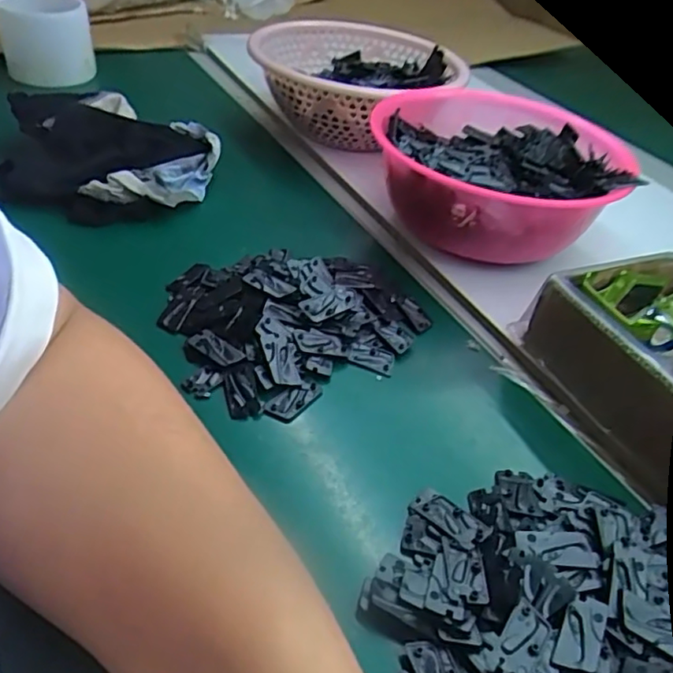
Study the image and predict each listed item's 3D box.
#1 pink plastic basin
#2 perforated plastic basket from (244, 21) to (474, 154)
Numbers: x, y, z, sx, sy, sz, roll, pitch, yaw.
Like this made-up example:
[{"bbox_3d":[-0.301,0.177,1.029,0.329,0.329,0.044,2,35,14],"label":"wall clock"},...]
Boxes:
[{"bbox_3d":[0.114,-0.118,0.479,0.170,0.083,0.182,5,41,-4],"label":"pink plastic basin"},{"bbox_3d":[0.007,-0.243,0.609,0.214,0.083,0.201,5,41,-4],"label":"perforated plastic basket"}]

